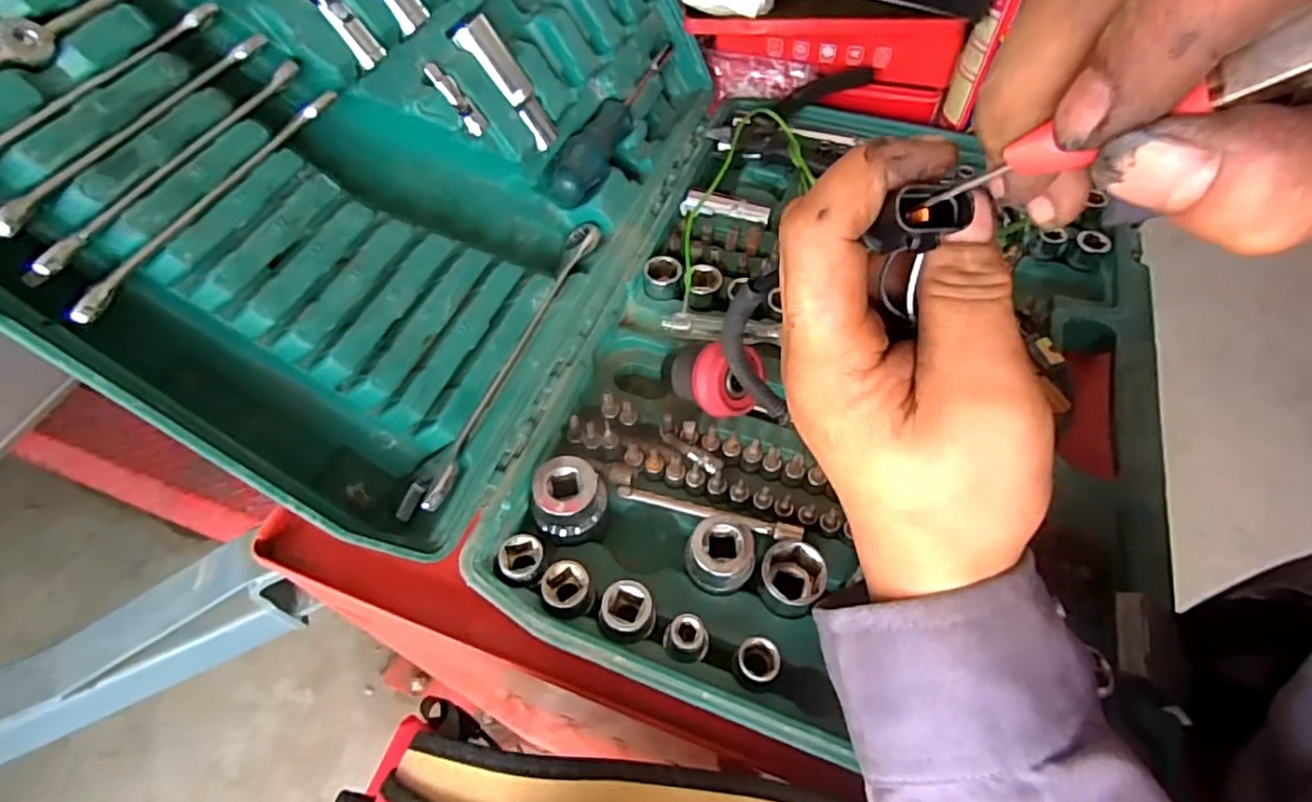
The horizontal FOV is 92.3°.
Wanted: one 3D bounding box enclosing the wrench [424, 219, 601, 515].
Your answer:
[{"bbox_3d":[-0.080,-0.034,0.374,0.023,0.015,0.225,16,57,10],"label":"wrench"}]

